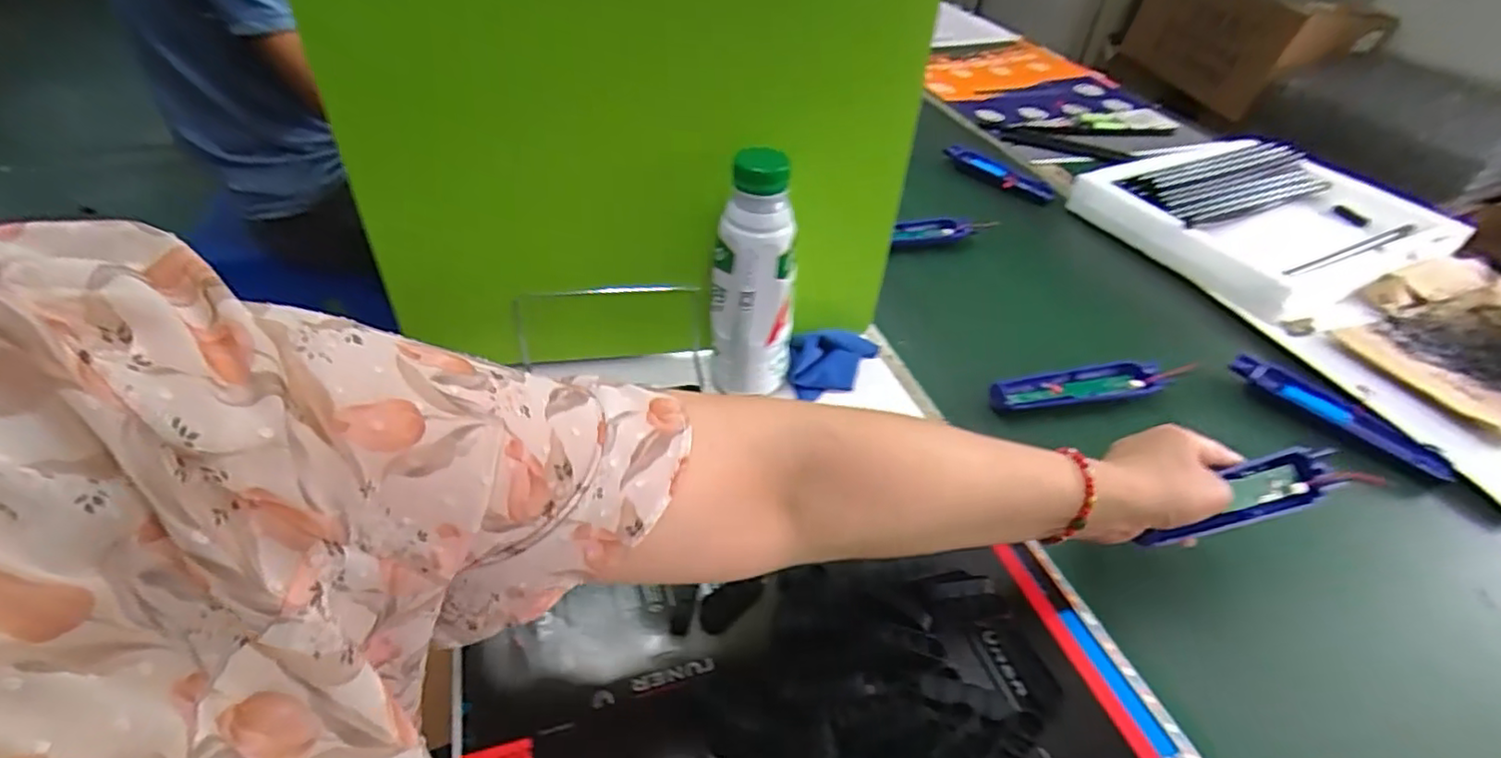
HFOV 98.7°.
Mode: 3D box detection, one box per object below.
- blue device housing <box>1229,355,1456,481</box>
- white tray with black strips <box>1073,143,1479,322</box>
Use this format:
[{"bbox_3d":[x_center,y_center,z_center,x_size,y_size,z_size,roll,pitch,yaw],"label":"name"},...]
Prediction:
[{"bbox_3d":[0.525,0.029,0.578,0.032,0.015,0.168,-27,51,-30],"label":"blue device housing"},{"bbox_3d":[0.653,-0.210,0.825,0.389,0.050,0.314,-19,47,-23],"label":"white tray with black strips"}]

